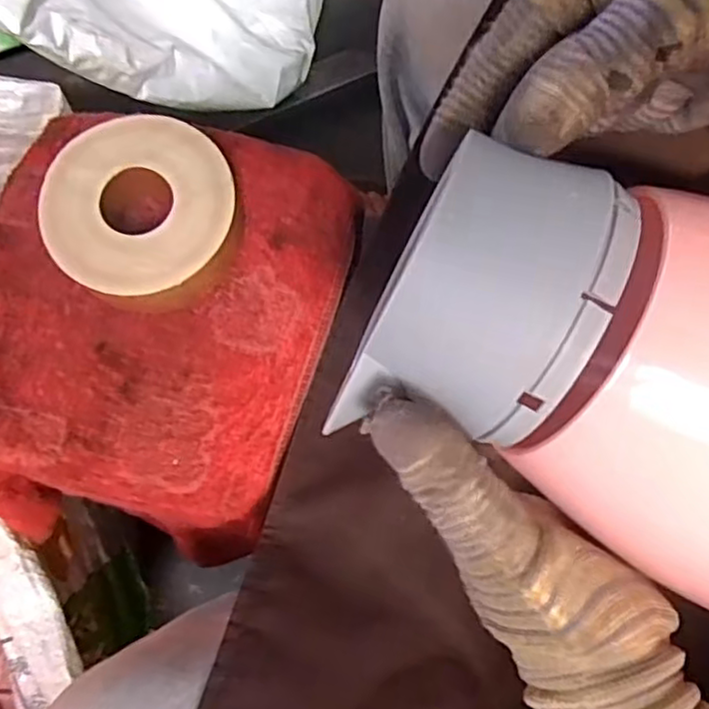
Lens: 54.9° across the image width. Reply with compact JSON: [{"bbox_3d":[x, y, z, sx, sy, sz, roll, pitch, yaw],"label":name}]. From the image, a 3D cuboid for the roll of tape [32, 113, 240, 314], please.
[{"bbox_3d":[-0.112,-0.074,0.363,0.093,0.036,0.096,26,78,7],"label":"roll of tape"}]

